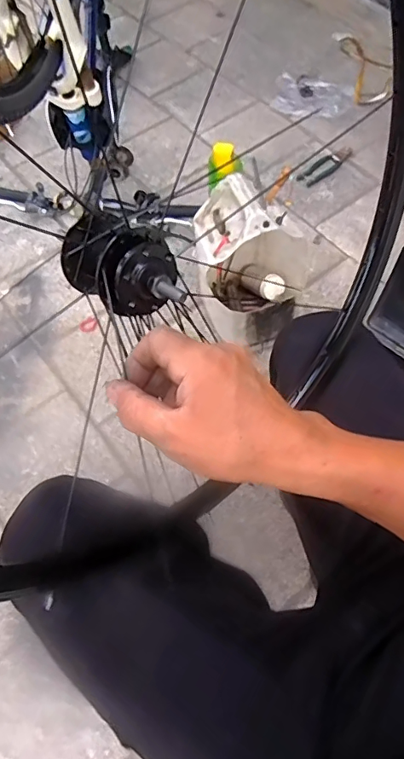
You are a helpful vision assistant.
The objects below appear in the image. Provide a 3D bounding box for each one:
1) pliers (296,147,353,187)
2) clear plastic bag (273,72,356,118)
[{"bbox_3d":[0.343,-0.604,1.362,0.181,0.030,0.066,-42,68,-17],"label":"pliers"},{"bbox_3d":[0.347,-0.895,1.497,0.240,0.036,0.194,14,63,9],"label":"clear plastic bag"}]

